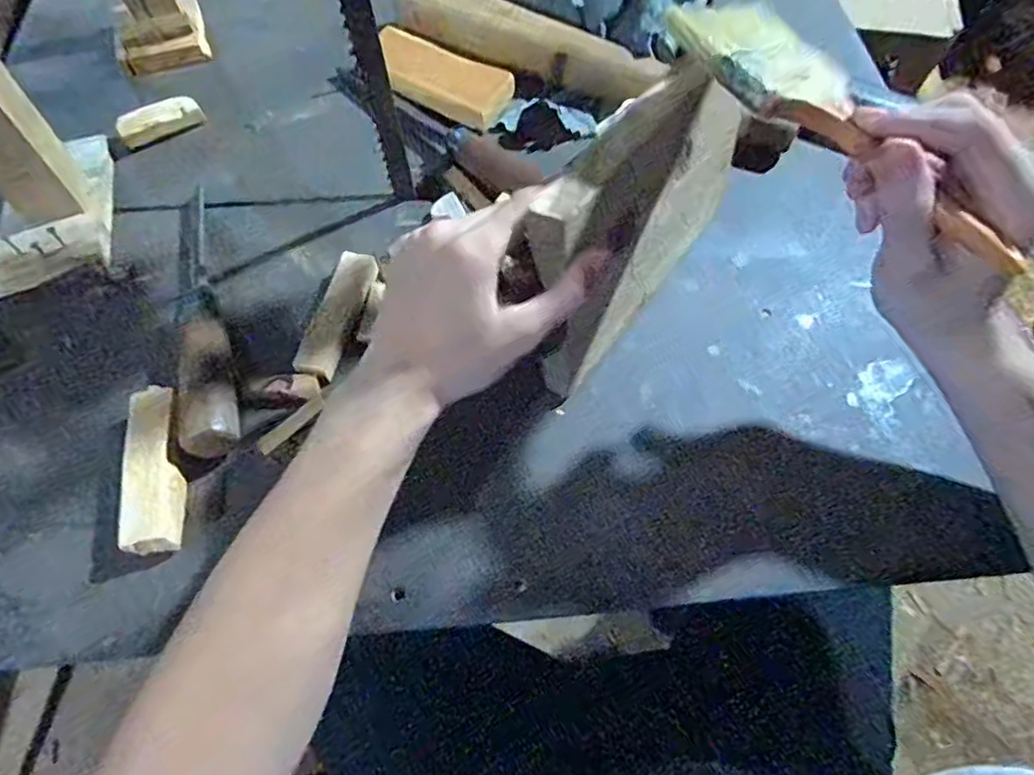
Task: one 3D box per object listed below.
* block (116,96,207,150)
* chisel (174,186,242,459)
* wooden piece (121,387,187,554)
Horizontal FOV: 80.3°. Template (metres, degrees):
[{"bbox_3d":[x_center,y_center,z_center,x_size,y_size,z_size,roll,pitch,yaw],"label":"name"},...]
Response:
[{"bbox_3d":[-0.289,-0.216,0.500,0.064,0.019,0.028,-33,70,-16],"label":"block"},{"bbox_3d":[-0.212,-0.054,0.411,0.034,0.031,0.220,-15,66,-9],"label":"chisel"},{"bbox_3d":[-0.214,0.048,0.366,0.028,0.026,0.100,-11,65,-7],"label":"wooden piece"}]

